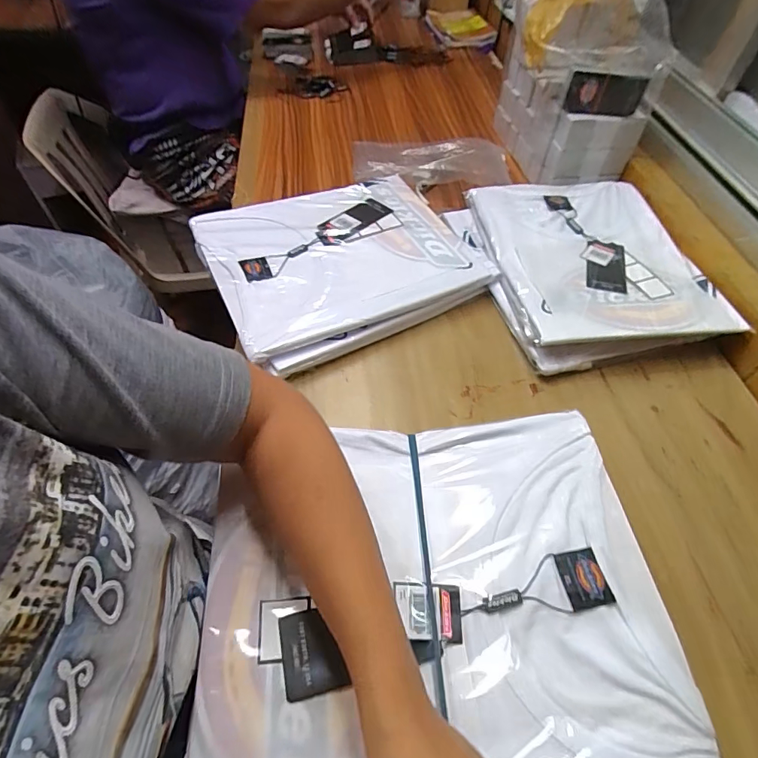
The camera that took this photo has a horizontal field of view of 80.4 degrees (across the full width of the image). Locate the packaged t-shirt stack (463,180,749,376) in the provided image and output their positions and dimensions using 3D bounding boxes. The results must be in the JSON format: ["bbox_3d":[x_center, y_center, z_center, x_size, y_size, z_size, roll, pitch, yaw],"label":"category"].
[{"bbox_3d":[0.288,-0.159,0.620,0.269,0.049,0.330,-2,54,-5],"label":"packaged t-shirt stack"}]

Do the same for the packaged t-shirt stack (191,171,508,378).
[{"bbox_3d":[-0.028,-0.167,0.612,0.382,0.046,0.274,-22,58,-18],"label":"packaged t-shirt stack"}]

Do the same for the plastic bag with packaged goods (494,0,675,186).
[{"bbox_3d":[0.303,-0.503,0.694,0.171,0.332,0.271,-3,55,-5],"label":"plastic bag with packaged goods"}]

